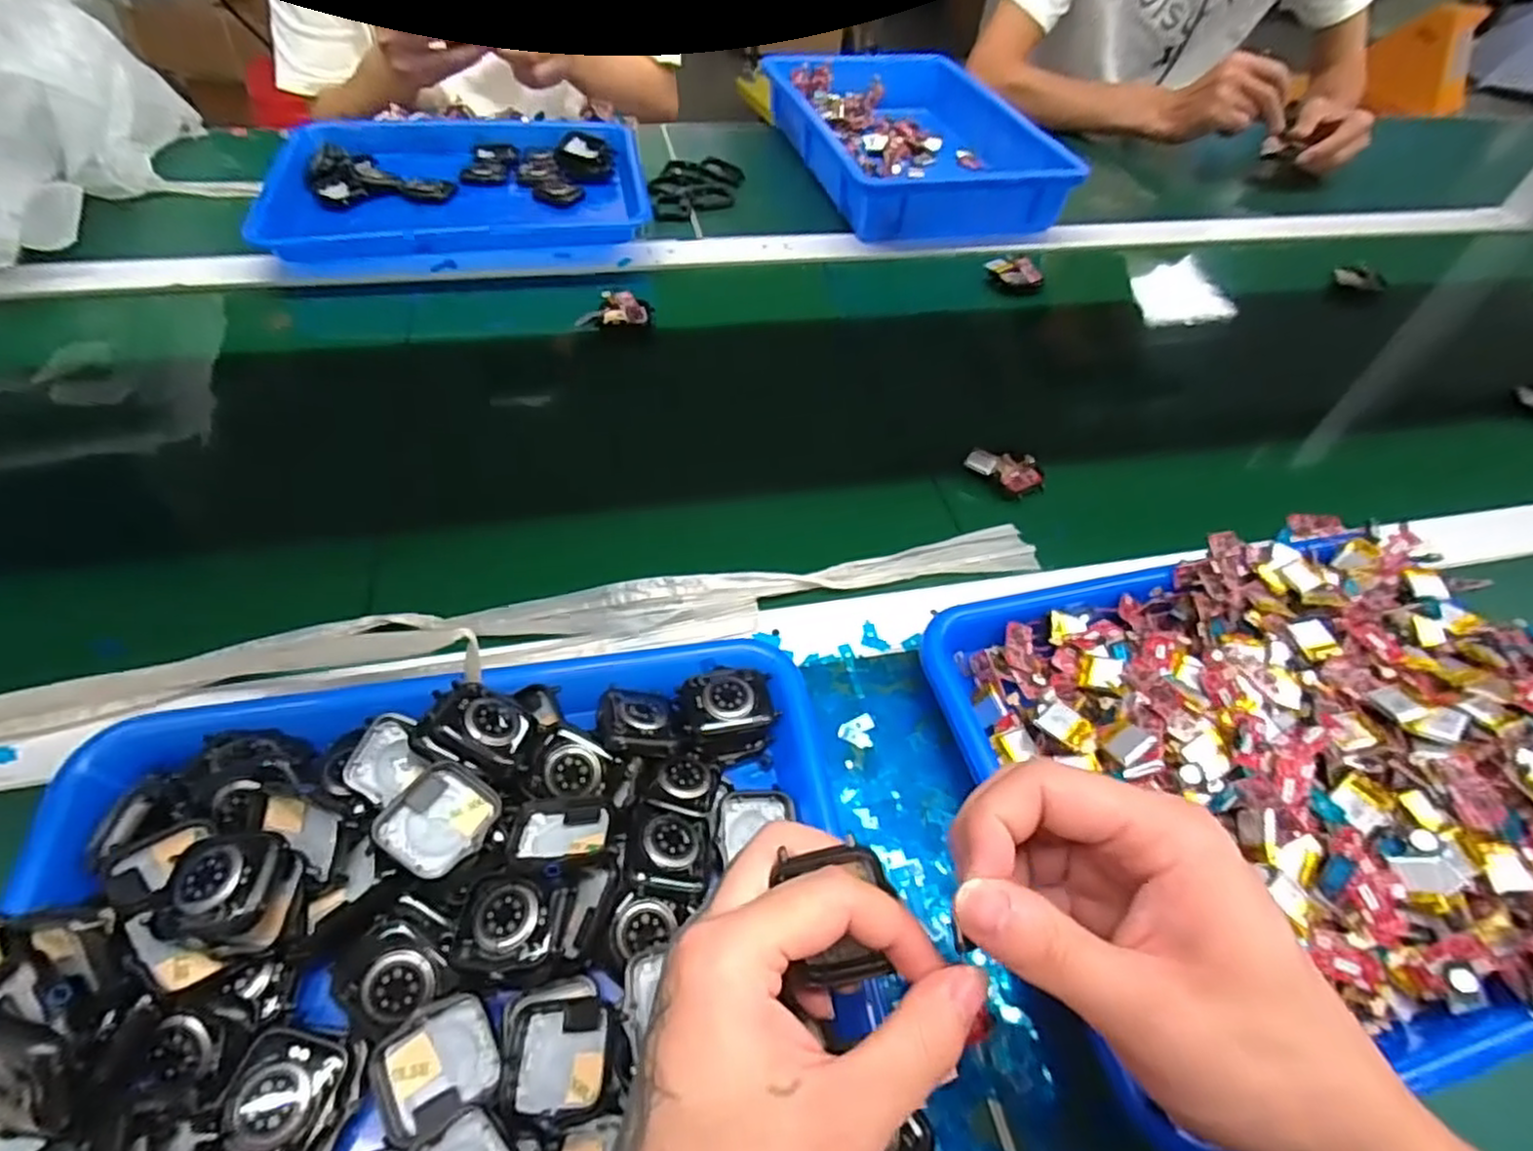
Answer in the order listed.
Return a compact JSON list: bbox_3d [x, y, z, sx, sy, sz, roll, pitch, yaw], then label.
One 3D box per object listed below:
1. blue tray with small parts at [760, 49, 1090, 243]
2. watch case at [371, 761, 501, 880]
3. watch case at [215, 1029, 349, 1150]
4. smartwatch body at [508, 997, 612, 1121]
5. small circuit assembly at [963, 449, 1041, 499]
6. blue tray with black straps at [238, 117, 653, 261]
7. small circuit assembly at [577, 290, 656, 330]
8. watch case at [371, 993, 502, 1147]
[{"bbox_3d":[0.160,-0.508,0.827,0.247,0.059,0.360,-11,55,-13],"label":"blue tray with small parts"},{"bbox_3d":[-0.136,0.102,0.296,0.039,0.008,0.043,34,46,1],"label":"watch case"},{"bbox_3d":[-0.173,0.184,0.250,0.035,0.006,0.039,11,53,3],"label":"watch case"},{"bbox_3d":[-0.078,0.181,0.269,0.037,0.010,0.037,-2,53,-6],"label":"smartwatch body"},{"bbox_3d":[0.174,-0.078,0.515,0.054,0.013,0.038,27,55,15],"label":"small circuit assembly"},{"bbox_3d":[-0.293,-0.384,0.696,0.340,0.037,0.230,-11,55,-13],"label":"blue tray with black straps"},{"bbox_3d":[-0.127,-0.223,0.600,0.063,0.024,0.028,-7,54,-10],"label":"small circuit assembly"},{"bbox_3d":[-0.121,0.181,0.264,0.040,0.012,0.036,-23,58,-21],"label":"watch case"}]

